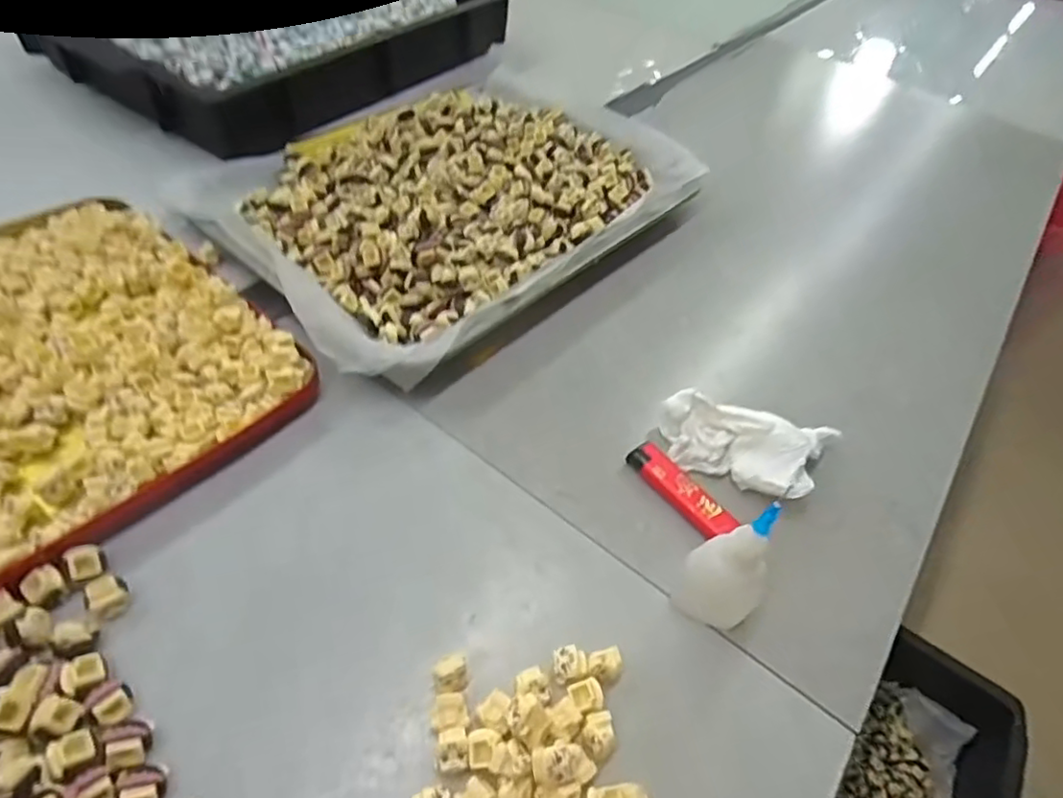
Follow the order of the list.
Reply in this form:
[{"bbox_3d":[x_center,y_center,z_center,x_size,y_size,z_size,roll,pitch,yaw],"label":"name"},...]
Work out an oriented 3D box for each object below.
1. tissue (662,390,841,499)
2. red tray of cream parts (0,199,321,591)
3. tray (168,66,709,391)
[{"bbox_3d":[0.124,0.028,0.354,0.097,0.027,0.055,12,50,4],"label":"tissue"},{"bbox_3d":[-0.268,-0.026,0.346,0.250,0.029,0.200,36,55,22],"label":"red tray of cream parts"},{"bbox_3d":[-0.056,-0.166,0.489,0.266,0.037,0.369,37,56,22],"label":"tray"}]

